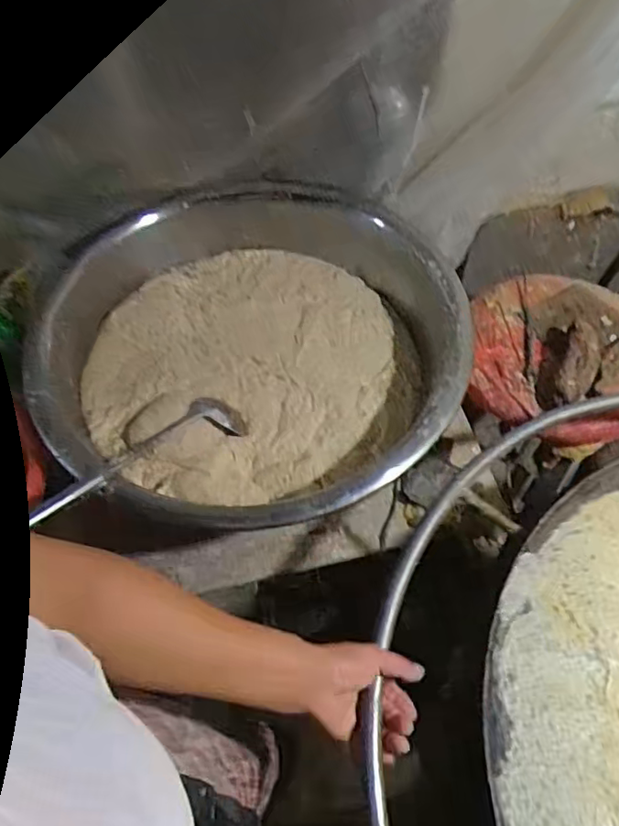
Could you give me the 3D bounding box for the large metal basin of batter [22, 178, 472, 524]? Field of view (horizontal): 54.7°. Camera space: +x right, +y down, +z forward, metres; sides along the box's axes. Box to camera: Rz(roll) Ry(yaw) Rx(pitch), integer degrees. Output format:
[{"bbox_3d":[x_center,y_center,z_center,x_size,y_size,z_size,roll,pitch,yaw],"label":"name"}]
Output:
[{"bbox_3d":[-0.089,-0.112,0.893,0.582,0.161,0.631,0,56,-1],"label":"large metal basin of batter"}]

